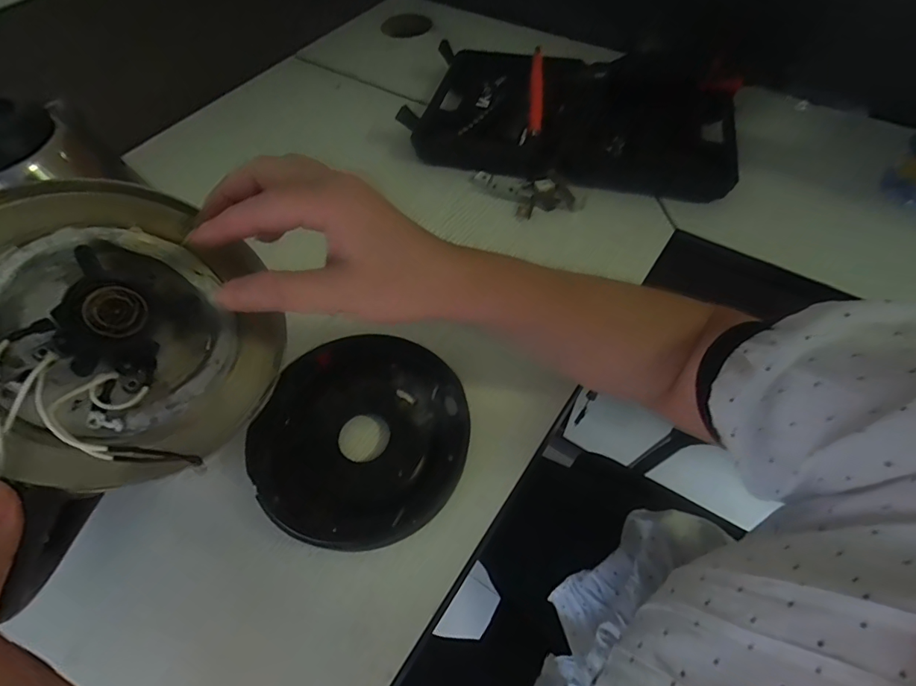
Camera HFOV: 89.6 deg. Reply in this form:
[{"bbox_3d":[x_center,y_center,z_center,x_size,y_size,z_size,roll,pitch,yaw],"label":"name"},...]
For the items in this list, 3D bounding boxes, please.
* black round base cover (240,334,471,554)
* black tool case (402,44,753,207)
[{"bbox_3d":[-0.073,0.066,0.344,0.156,0.018,0.153,-1,57,1],"label":"black round base cover"},{"bbox_3d":[0.127,-0.262,0.521,0.348,0.051,0.211,12,58,10],"label":"black tool case"}]

